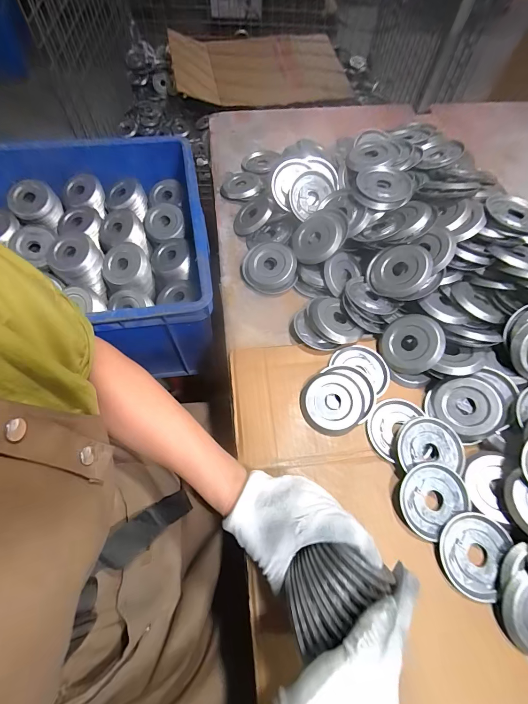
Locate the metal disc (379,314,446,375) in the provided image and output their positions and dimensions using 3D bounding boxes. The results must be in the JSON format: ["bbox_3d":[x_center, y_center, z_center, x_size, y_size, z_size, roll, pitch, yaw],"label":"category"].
[{"bbox_3d":[0.210,-0.011,0.446,0.083,0.013,0.084,-7,76,31],"label":"metal disc"}]

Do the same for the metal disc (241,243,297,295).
[{"bbox_3d":[0.009,-0.141,0.527,0.089,0.020,0.082,-1,83,12],"label":"metal disc"}]

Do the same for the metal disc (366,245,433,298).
[{"bbox_3d":[0.207,-0.124,0.482,0.090,0.017,0.083,1,79,46],"label":"metal disc"}]

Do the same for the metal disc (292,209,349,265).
[{"bbox_3d":[0.092,-0.191,0.514,0.080,0.013,0.101,28,87,27],"label":"metal disc"}]

